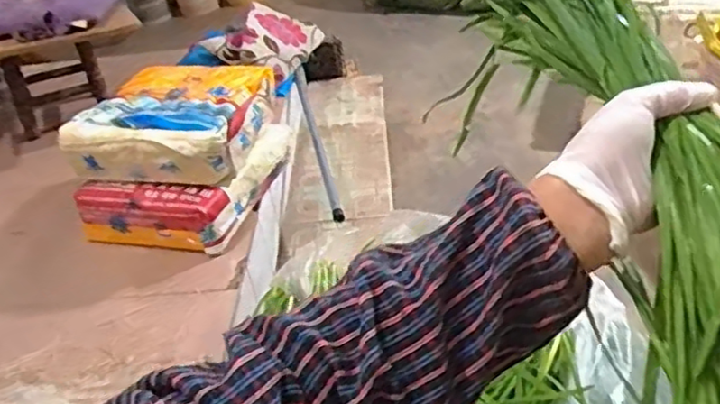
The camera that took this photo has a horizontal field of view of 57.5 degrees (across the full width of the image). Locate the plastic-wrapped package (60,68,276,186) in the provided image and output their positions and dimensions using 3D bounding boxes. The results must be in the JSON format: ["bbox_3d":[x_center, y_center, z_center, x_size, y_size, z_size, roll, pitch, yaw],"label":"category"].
[{"bbox_3d":[-0.325,-0.153,1.198,0.292,0.095,0.330,3,34,14],"label":"plastic-wrapped package"}]

